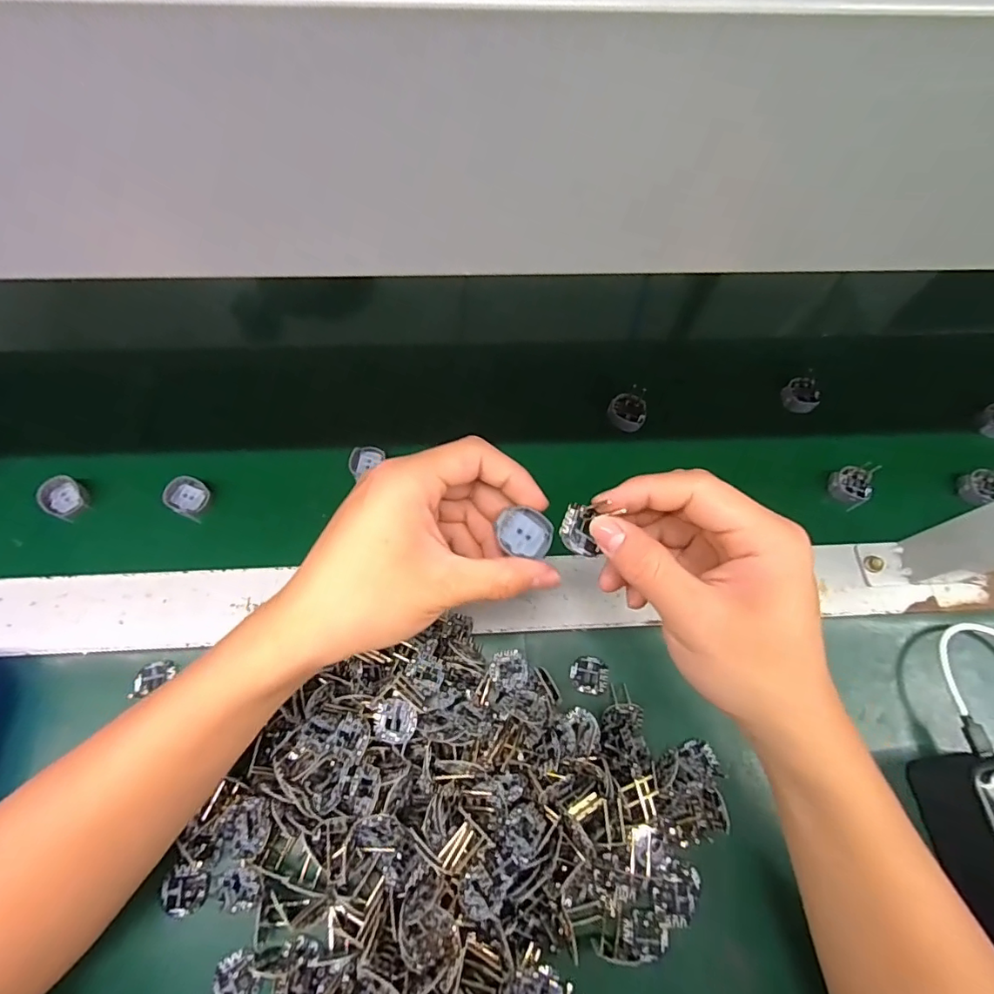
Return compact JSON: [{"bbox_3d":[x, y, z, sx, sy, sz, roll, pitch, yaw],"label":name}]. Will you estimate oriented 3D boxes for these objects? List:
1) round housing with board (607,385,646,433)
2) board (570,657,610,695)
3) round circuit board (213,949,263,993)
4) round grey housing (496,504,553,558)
[{"bbox_3d":[0.105,-0.070,0.418,0.028,0.015,0.034,20,68,6],"label":"round housing with board"},{"bbox_3d":[0.059,0.113,0.333,0.024,0.005,0.022,1,68,-2],"label":"board"},{"bbox_3d":[-0.133,0.246,0.267,0.022,0.004,0.024,1,68,-2],"label":"round circuit board"},{"bbox_3d":[0.014,0.018,0.258,0.029,0.006,0.021,17,82,-13],"label":"round grey housing"}]

